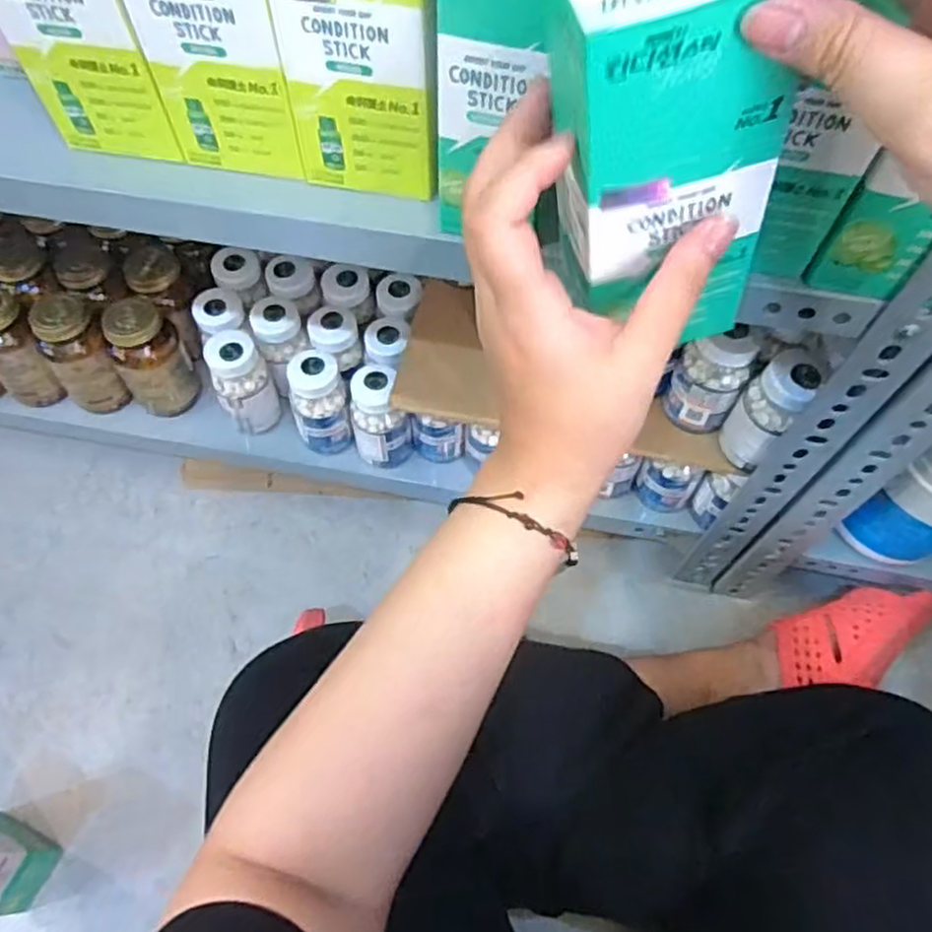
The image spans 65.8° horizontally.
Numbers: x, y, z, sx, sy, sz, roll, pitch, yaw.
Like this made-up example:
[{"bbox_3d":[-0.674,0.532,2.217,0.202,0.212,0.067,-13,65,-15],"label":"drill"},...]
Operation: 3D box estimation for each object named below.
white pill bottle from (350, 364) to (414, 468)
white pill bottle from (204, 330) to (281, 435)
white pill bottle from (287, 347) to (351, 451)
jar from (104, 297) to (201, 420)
[{"bbox_3d":[-0.076,-0.040,0.622,0.045,0.101,0.044,0,62,-1],"label":"white pill bottle"},{"bbox_3d":[-0.197,-0.073,0.637,0.050,0.091,0.052,-19,64,-11],"label":"white pill bottle"},{"bbox_3d":[-0.128,-0.055,0.631,0.051,0.096,0.049,-12,62,-7],"label":"white pill bottle"},{"bbox_3d":[-0.282,-0.096,0.649,0.063,0.109,0.052,-35,67,-18],"label":"jar"}]

